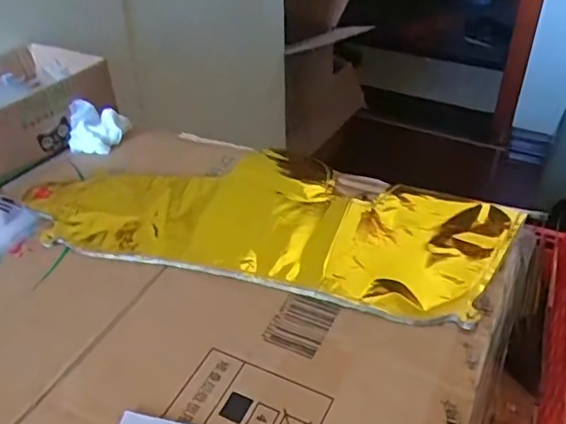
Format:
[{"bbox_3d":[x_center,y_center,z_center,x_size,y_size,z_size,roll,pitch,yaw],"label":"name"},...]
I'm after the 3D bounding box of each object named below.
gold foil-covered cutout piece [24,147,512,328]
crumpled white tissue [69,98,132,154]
[{"bbox_3d":[-0.014,-0.003,0.504,0.397,0.012,0.175,9,38,15],"label":"gold foil-covered cutout piece"},{"bbox_3d":[-0.196,-0.091,0.606,0.053,0.045,0.043,-1,37,1],"label":"crumpled white tissue"}]

